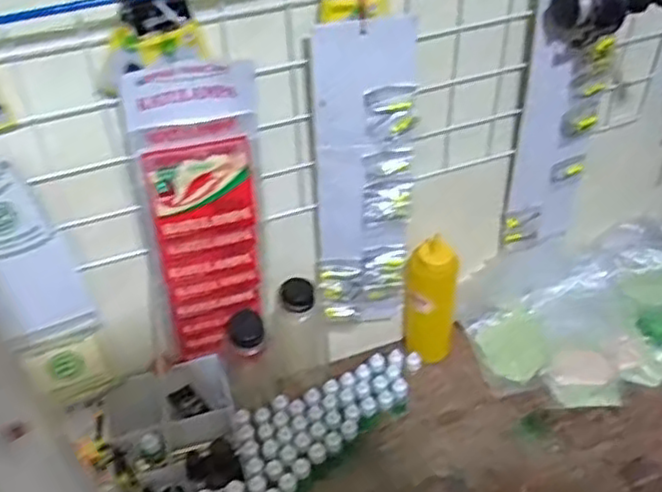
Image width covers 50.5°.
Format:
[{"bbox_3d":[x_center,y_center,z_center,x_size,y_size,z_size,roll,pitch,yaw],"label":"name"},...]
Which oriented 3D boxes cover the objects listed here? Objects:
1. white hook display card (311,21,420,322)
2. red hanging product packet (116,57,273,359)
[{"bbox_3d":[0.036,-0.057,0.760,0.103,0.398,0.028,1,42,3],"label":"white hook display card"},{"bbox_3d":[-0.121,-0.022,0.715,0.116,0.345,0.039,-19,45,-18],"label":"red hanging product packet"}]

